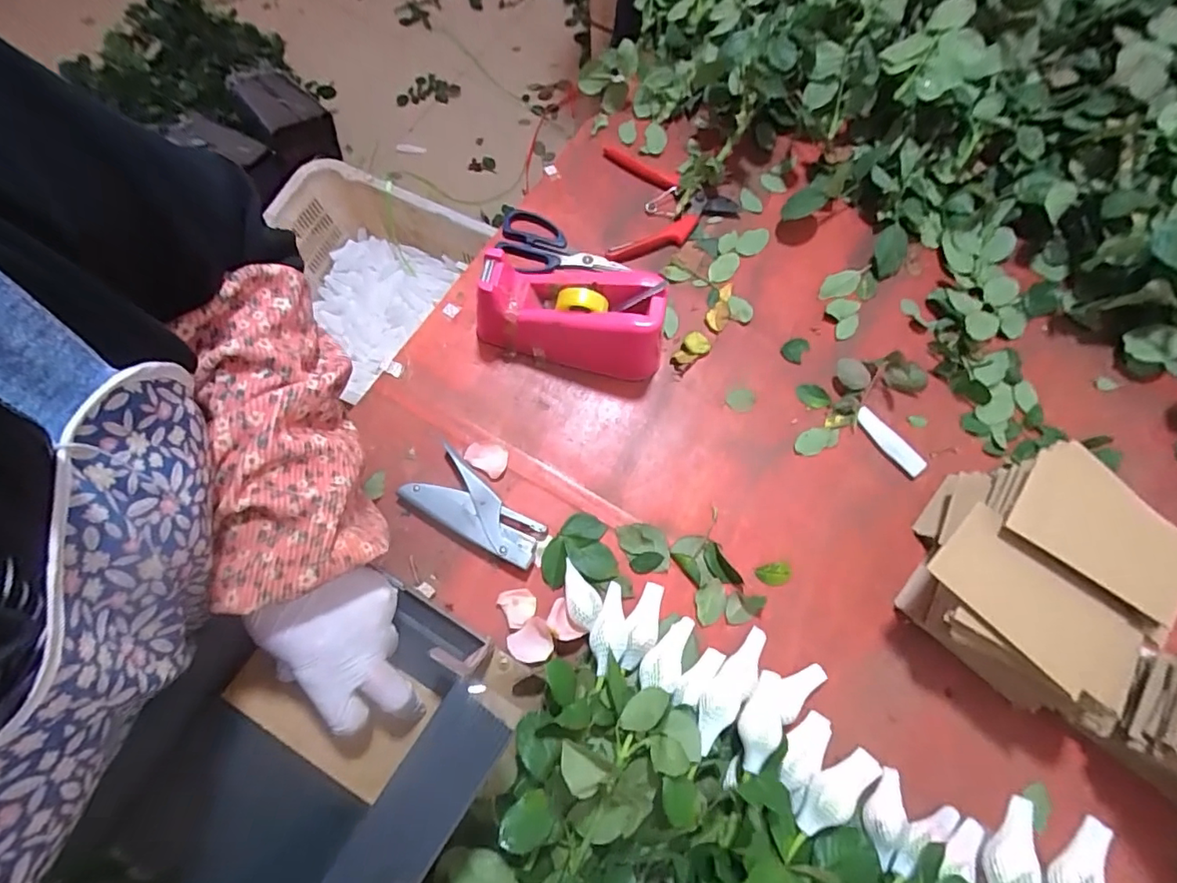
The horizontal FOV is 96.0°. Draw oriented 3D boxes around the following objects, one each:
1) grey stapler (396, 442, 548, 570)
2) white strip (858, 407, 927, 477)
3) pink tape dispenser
[{"bbox_3d":[-0.116,0.075,0.542,0.145,0.024,0.070,38,76,9],"label":"grey stapler"},{"bbox_3d":[0.330,-0.001,0.580,0.018,0.015,0.089,-35,77,-11],"label":"white strip"},{"bbox_3d":[-0.018,-0.132,0.567,0.196,0.105,0.090,13,73,2],"label":"pink tape dispenser"}]

